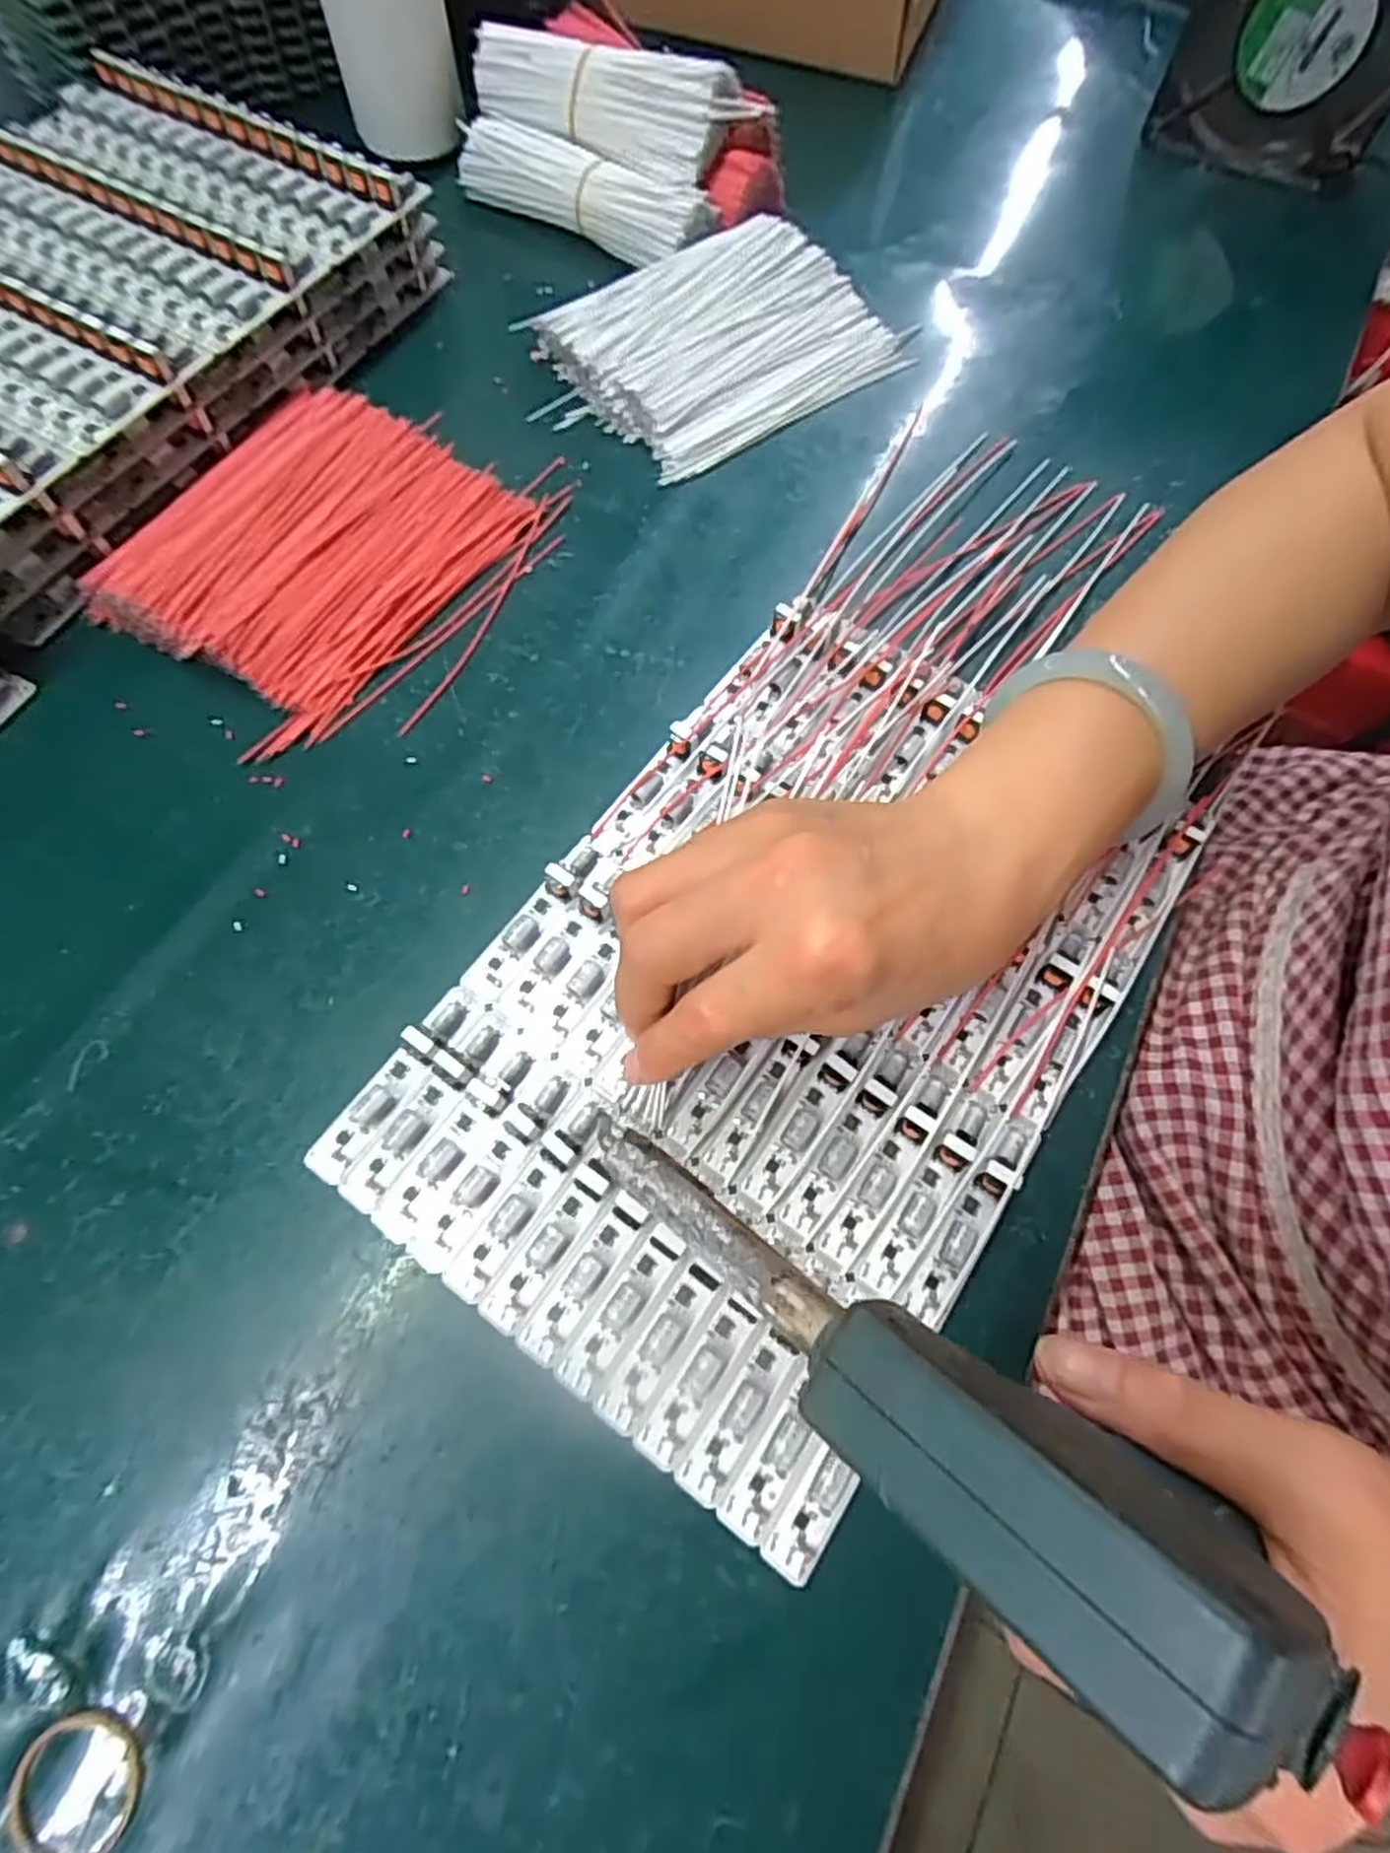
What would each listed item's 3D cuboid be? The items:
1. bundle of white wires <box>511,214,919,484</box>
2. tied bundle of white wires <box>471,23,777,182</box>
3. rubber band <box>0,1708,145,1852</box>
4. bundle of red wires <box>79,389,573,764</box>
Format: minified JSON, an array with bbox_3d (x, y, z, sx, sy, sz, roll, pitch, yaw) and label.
[{"bbox_3d":[0.013,-0.295,0.400,0.177,0.032,0.112,-27,71,-11],"label":"bundle of white wires"},{"bbox_3d":[-0.046,-0.441,0.421,0.163,0.036,0.047,27,69,9],"label":"tied bundle of white wires"},{"bbox_3d":[-0.156,0.217,0.199,0.032,0.004,0.029,22,70,7],"label":"rubber band"},{"bbox_3d":[-0.157,-0.166,0.342,0.154,0.028,0.167,31,71,11],"label":"bundle of red wires"}]

